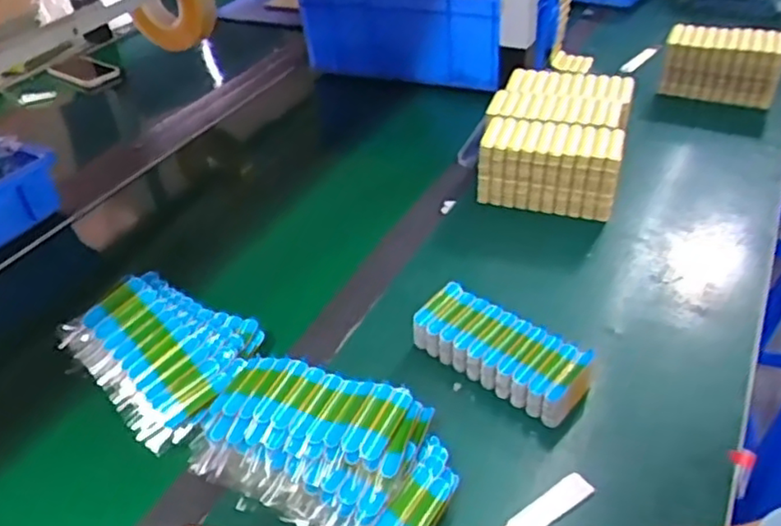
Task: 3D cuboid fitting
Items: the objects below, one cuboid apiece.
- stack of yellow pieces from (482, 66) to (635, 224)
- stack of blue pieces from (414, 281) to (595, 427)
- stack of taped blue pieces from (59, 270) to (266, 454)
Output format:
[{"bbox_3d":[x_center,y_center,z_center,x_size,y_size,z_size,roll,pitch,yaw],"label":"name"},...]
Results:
[{"bbox_3d":[0.207,-0.150,0.817,0.167,0.102,0.177,9,41,17],"label":"stack of yellow pieces"},{"bbox_3d":[0.100,0.083,0.587,0.164,0.046,0.064,27,49,34],"label":"stack of blue pieces"},{"bbox_3d":[-0.204,0.078,0.592,0.170,0.066,0.139,26,49,33],"label":"stack of taped blue pieces"}]

